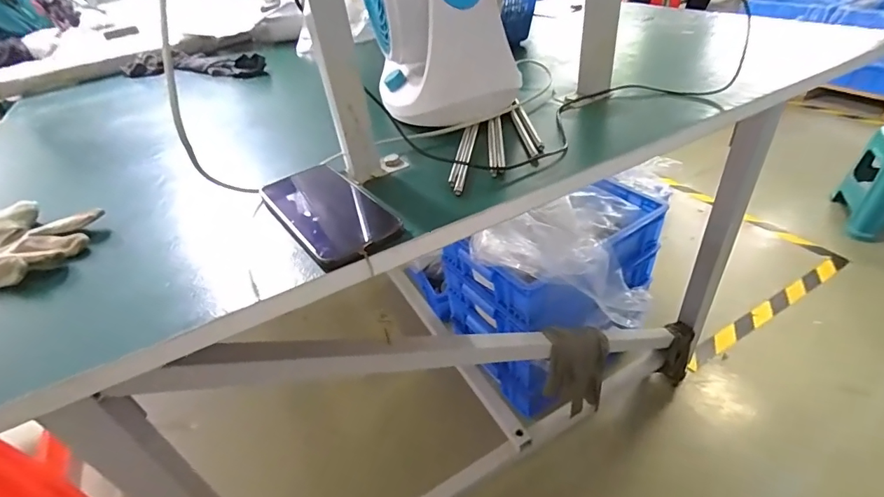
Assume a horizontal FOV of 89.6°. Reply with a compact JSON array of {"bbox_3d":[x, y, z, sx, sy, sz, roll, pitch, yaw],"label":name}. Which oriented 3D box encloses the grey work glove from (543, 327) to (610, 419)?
[{"bbox_3d":[0.238,0.225,0.793,0.134,0.233,0.051,-18,39,-14],"label":"grey work glove"}]

